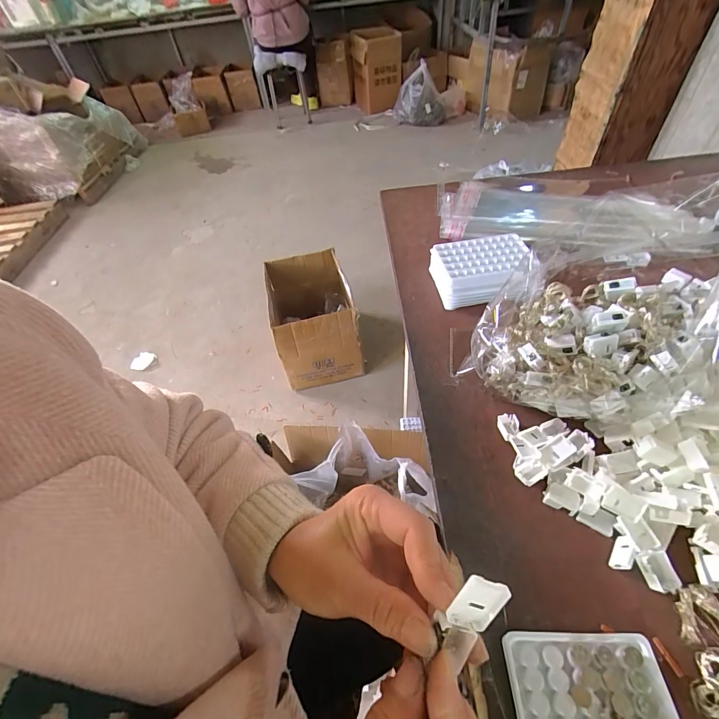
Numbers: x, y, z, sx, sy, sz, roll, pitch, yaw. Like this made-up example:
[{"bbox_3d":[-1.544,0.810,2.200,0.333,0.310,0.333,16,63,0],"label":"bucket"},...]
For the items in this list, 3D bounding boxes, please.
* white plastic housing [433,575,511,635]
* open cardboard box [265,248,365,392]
[{"bbox_3d":[0.053,0.115,0.169,0.020,0.034,0.004,26,17,-2],"label":"white plastic housing"},{"bbox_3d":[-0.169,-0.159,1.344,0.275,0.303,0.440,-12,50,-3],"label":"open cardboard box"}]

